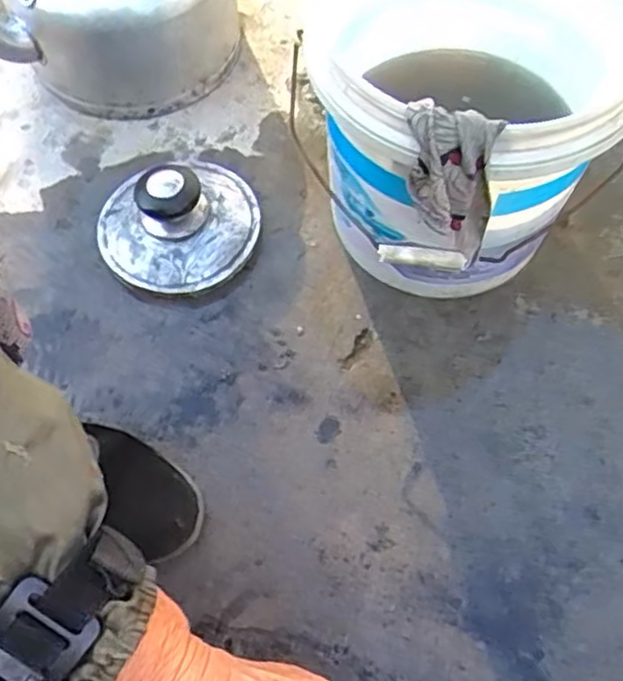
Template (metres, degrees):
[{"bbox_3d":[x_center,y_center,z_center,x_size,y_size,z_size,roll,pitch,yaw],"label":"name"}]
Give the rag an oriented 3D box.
[{"bbox_3d":[0.086,-0.088,0.411,0.045,0.109,0.037,-29,39,-13],"label":"rag"}]

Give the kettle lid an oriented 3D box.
[{"bbox_3d":[-0.112,-0.106,0.569,0.137,0.065,0.127,-19,65,-9],"label":"kettle lid"}]

